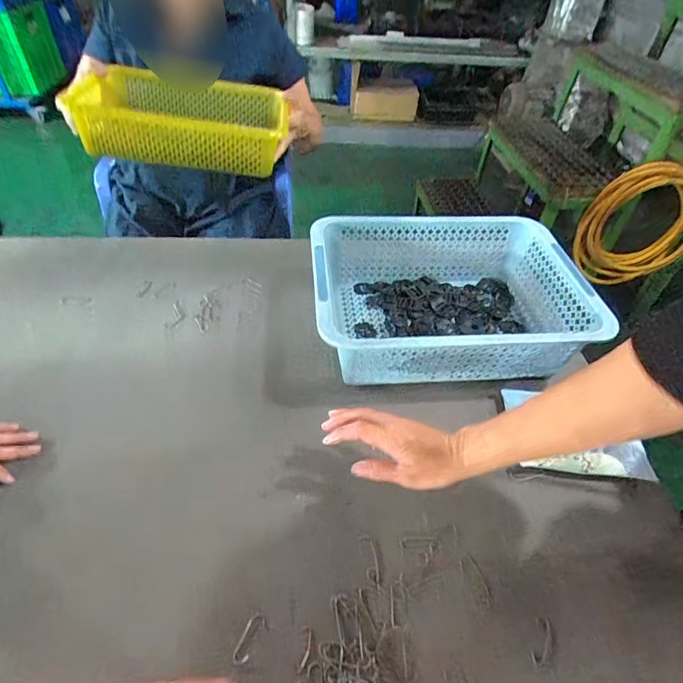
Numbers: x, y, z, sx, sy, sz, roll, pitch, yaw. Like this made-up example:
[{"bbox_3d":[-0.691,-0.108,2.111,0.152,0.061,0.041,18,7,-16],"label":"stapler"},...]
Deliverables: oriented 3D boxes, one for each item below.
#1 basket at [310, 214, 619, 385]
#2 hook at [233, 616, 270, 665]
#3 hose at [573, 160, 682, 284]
[{"bbox_3d":[0.159,-0.064,0.660,0.389,0.118,0.284,-2,46,-6],"label":"basket"},{"bbox_3d":[-0.085,0.274,0.398,0.018,0.004,0.041,27,50,21],"label":"hook"},{"bbox_3d":[0.961,-0.380,1.418,0.394,0.384,0.116,-31,35,28],"label":"hose"}]

